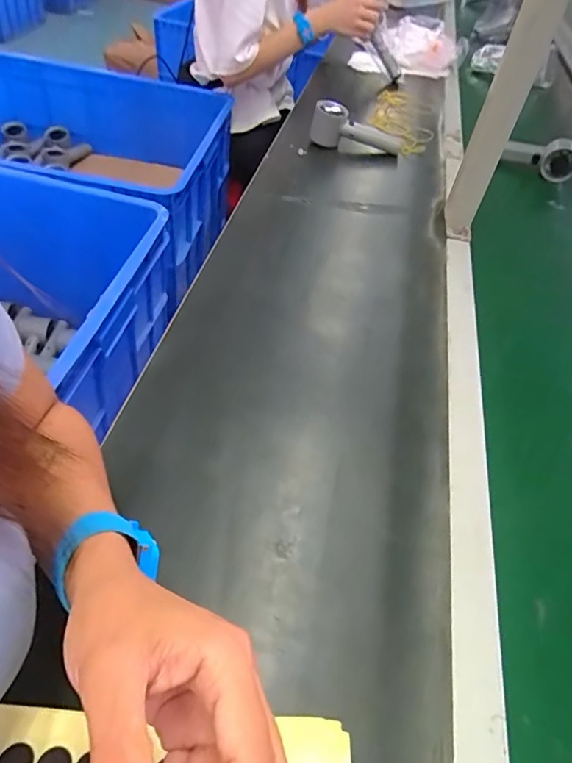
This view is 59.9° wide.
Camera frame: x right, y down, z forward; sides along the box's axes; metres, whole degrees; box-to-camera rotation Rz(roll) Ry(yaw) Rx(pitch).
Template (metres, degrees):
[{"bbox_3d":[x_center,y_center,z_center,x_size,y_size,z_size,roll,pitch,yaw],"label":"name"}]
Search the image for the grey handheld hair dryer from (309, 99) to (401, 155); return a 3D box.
[{"bbox_3d":[0.126,-0.448,0.881,0.163,0.067,0.050,12,49,2],"label":"grey handheld hair dryer"}]

